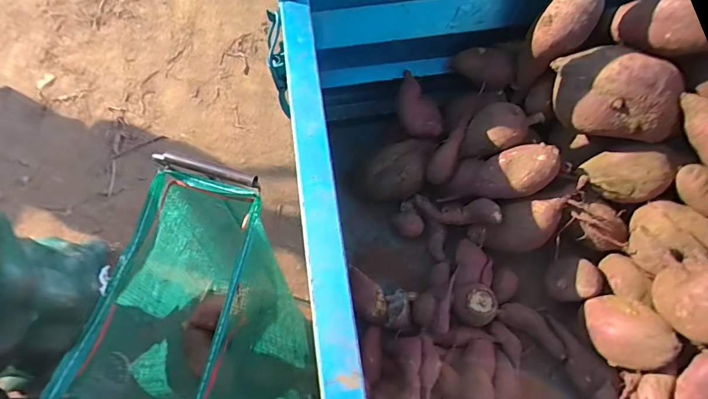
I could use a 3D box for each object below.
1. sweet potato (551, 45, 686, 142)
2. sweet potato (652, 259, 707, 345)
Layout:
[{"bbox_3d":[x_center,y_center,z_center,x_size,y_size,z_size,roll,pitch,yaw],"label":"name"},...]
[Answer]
[{"bbox_3d":[0.352,-0.140,0.573,0.094,0.101,0.174,-40,70,-16],"label":"sweet potato"},{"bbox_3d":[0.411,0.120,0.498,0.070,0.084,0.095,-9,65,-3],"label":"sweet potato"}]

